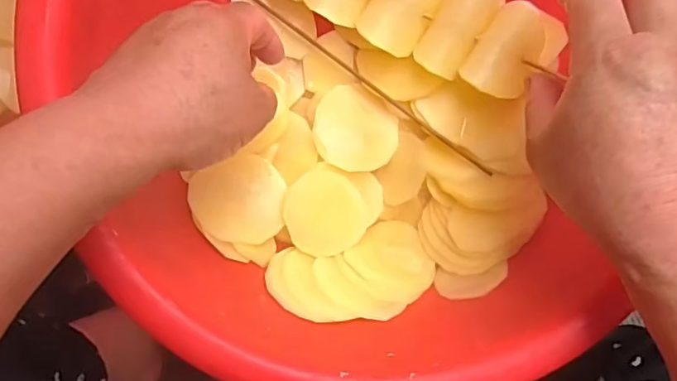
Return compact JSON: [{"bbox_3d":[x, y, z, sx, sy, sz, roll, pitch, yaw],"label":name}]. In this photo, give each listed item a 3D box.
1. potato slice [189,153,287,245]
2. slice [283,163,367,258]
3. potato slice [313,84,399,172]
[{"bbox_3d":[-0.065,0.008,0.368,0.063,0.006,0.058,6,68,-16],"label":"potato slice"},{"bbox_3d":[-0.009,0.014,0.374,0.055,0.006,0.060,-1,96,-10],"label":"slice"},{"bbox_3d":[0.011,-0.041,0.378,0.059,0.004,0.053,40,88,-5],"label":"potato slice"}]

